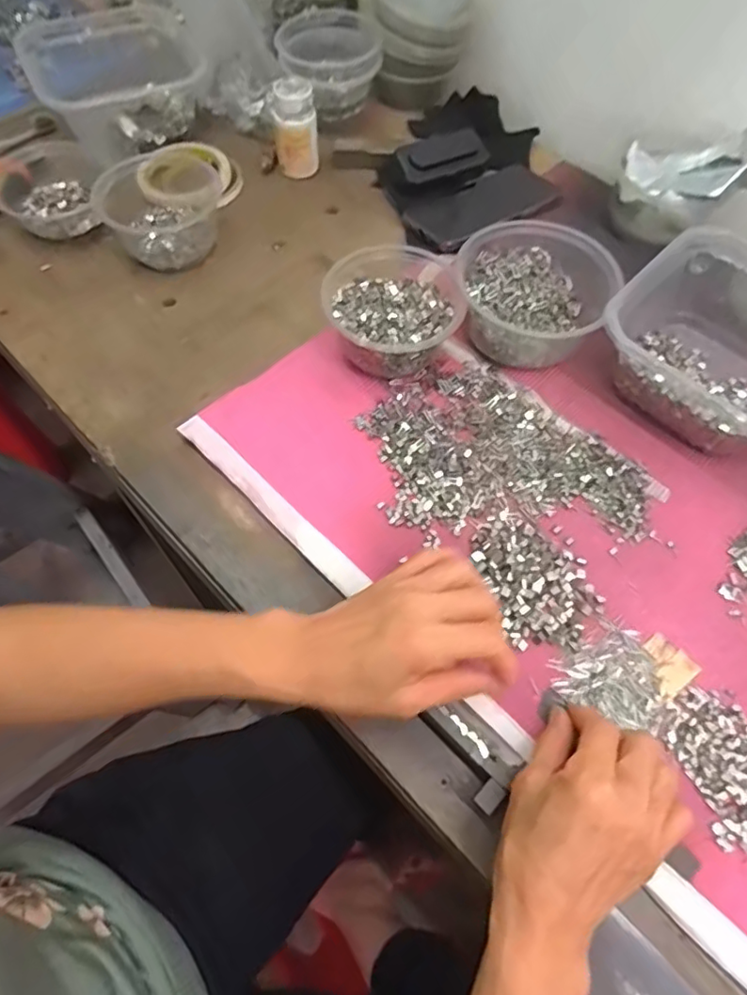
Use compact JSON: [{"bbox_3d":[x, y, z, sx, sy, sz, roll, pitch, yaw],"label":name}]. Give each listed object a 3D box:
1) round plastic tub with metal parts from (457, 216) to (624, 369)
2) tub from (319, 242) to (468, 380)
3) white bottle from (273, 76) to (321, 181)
[{"bbox_3d":[0.140,-0.181,0.514,0.127,0.062,0.134,1,61,-2],"label":"round plastic tub with metal parts"},{"bbox_3d":[0.016,-0.158,0.506,0.110,0.055,0.115,1,61,-2],"label":"tub"},{"bbox_3d":[-0.083,-0.394,0.624,0.045,0.075,0.042,-2,62,-3],"label":"white bottle"}]

